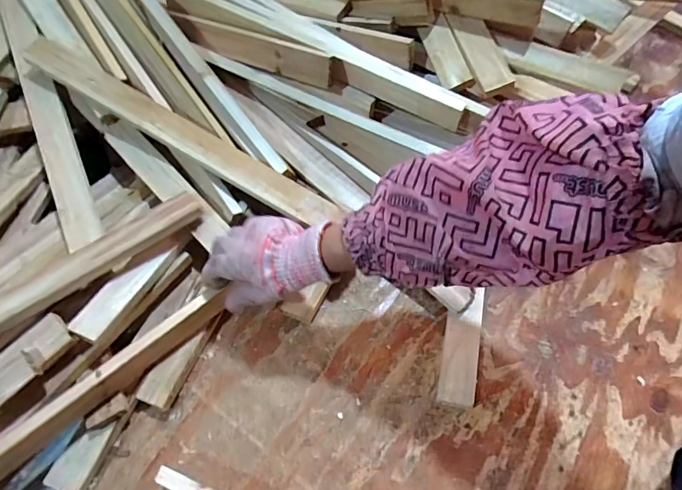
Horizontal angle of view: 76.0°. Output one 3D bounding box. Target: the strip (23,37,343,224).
[{"bbox_3d":[-0.210,-0.150,0.563,0.465,0.020,0.054,30,69,6],"label":"strip"}]

